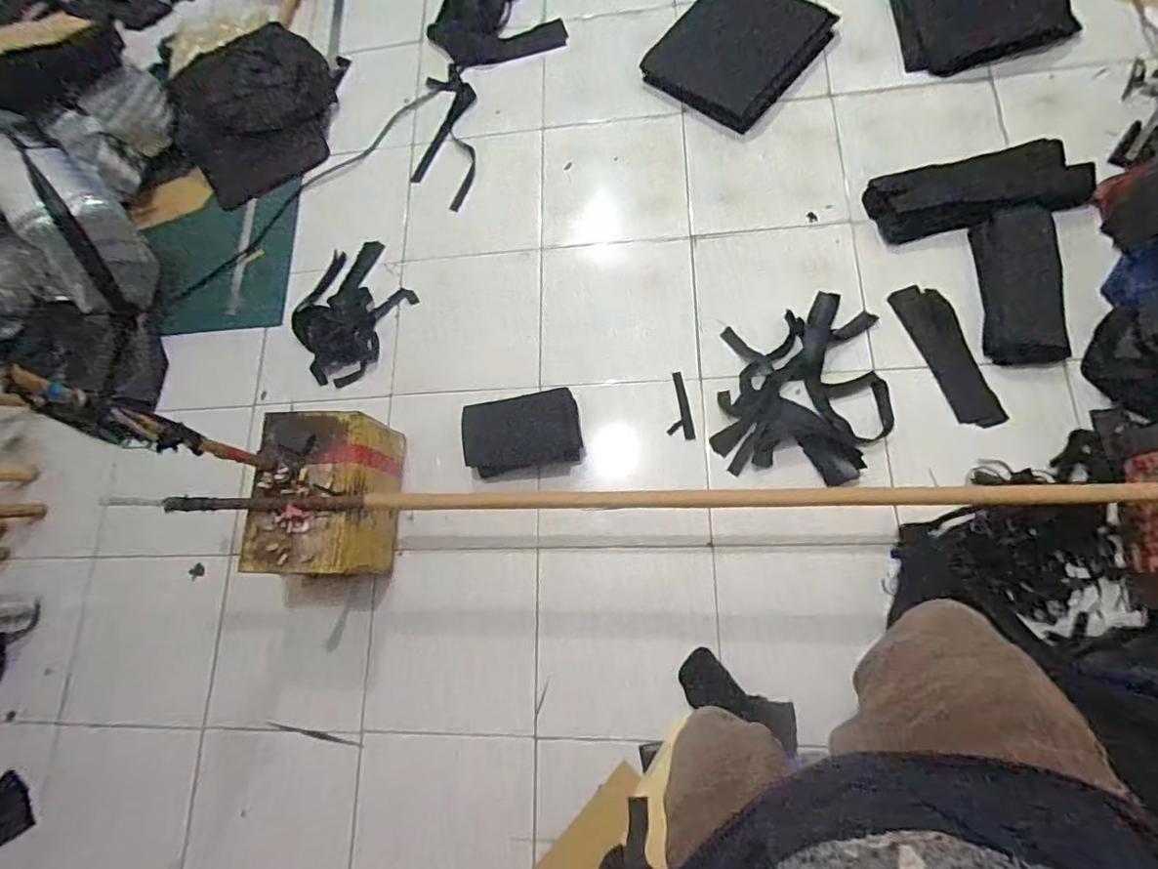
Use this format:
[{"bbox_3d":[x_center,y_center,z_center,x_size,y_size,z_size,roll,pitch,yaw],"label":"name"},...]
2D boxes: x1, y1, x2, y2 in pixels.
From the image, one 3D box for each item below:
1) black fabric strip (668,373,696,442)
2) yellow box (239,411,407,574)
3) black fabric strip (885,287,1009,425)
[{"bbox_3d":[0.238,-0.066,1.331,0.060,0.007,0.169,-11,78,9],"label":"black fabric strip"},{"bbox_3d":[-0.576,0.145,1.245,0.282,0.228,0.348,-3,70,2],"label":"yellow box"},{"bbox_3d":[0.863,-0.187,1.276,0.113,0.010,0.363,-22,78,1],"label":"black fabric strip"}]

